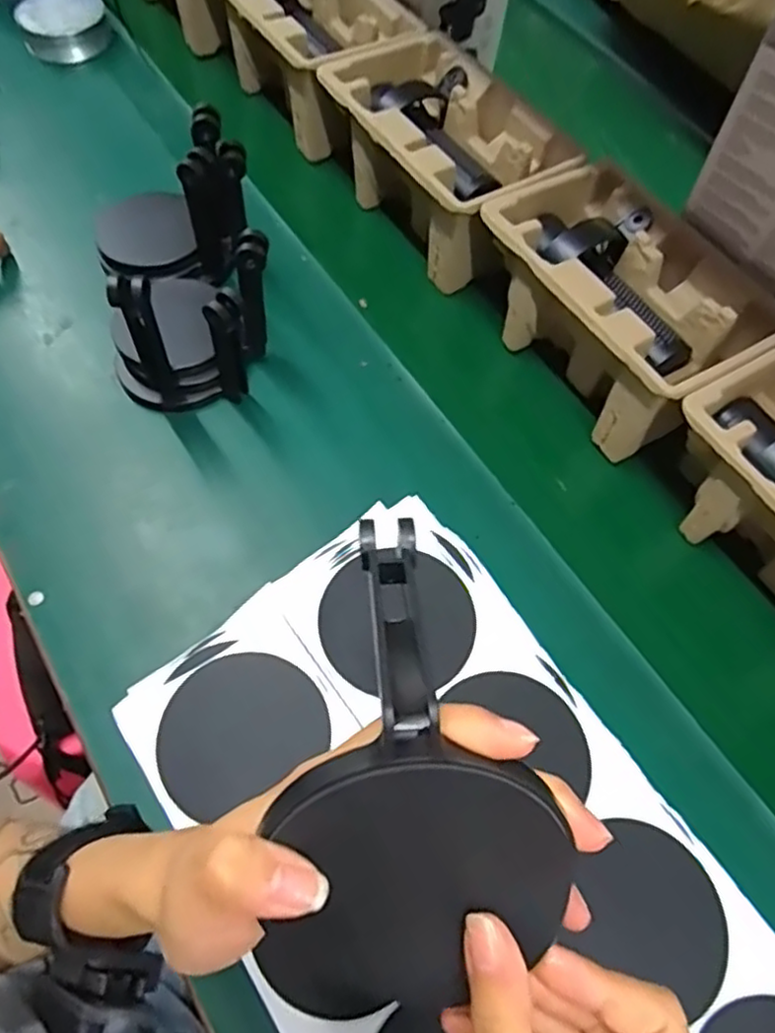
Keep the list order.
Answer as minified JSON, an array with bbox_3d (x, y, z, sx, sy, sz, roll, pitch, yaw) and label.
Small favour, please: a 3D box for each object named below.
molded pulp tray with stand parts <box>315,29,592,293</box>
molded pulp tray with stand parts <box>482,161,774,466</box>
[{"bbox_3d":[0.055,-0.334,0.644,0.148,0.099,0.225,-31,70,-18],"label":"molded pulp tray with stand parts"},{"bbox_3d":[0.187,-0.175,0.566,0.142,0.097,0.224,-30,70,-18],"label":"molded pulp tray with stand parts"}]

